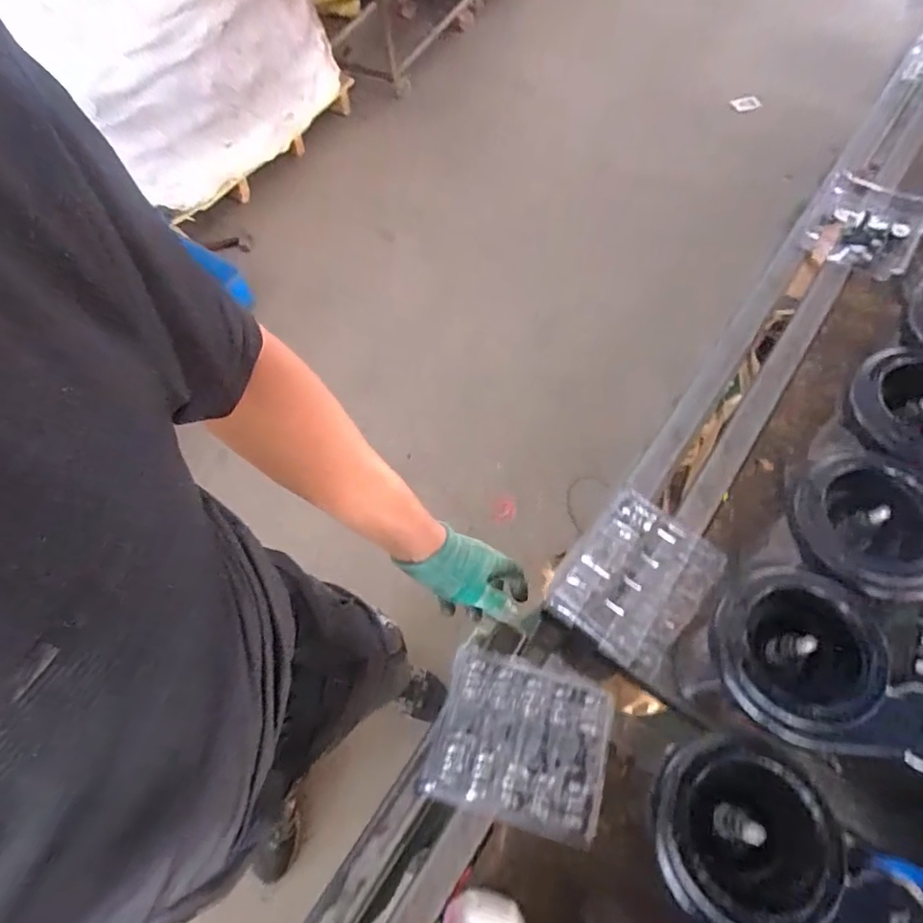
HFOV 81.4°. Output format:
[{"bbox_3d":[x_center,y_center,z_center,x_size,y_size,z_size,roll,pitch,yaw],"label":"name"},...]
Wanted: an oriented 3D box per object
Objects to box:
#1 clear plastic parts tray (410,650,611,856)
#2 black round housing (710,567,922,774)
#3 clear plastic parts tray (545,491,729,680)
[{"bbox_3d":[0.057,0.276,0.533,0.164,0.031,0.142,14,64,10],"label":"clear plastic parts tray"},{"bbox_3d":[0.276,0.151,0.408,0.163,0.042,0.126,9,63,7],"label":"black round housing"},{"bbox_3d":[0.193,0.131,0.596,0.135,0.025,0.168,34,69,18],"label":"clear plastic parts tray"}]

